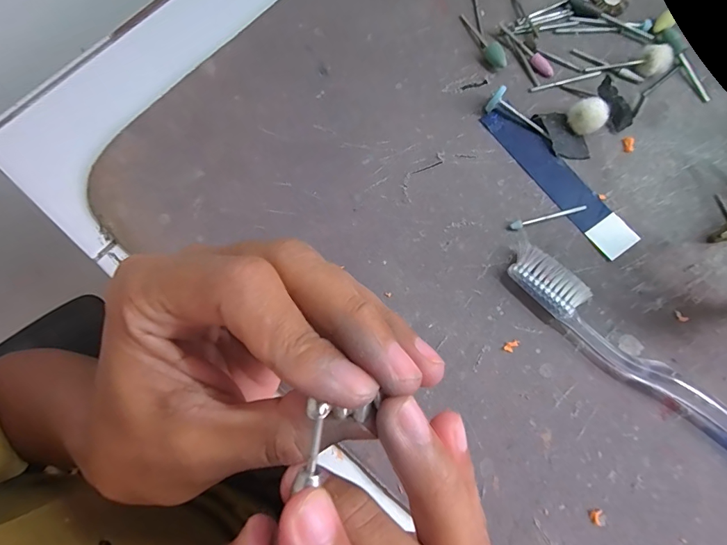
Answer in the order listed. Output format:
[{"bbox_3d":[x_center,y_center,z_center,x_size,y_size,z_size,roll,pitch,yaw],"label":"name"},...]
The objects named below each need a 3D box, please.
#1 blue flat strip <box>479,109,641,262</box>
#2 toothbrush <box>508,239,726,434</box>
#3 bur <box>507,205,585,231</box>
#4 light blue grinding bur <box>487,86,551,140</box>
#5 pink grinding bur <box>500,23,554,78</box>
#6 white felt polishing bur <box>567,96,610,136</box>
[{"bbox_3d":[0.105,-0.051,0.211,0.022,0.004,0.101,-34,78,-8],"label":"blue flat strip"},{"bbox_3d":[0.144,0.055,0.178,0.186,0.013,0.019,42,79,10],"label":"toothbrush"},{"bbox_3d":[0.097,-0.029,0.204,0.043,0.004,0.004,-17,76,-4],"label":"bur"},{"bbox_3d":[0.087,-0.086,0.216,0.038,0.012,0.009,34,78,-4],"label":"light blue grinding bur"},{"bbox_3d":[0.096,-0.131,0.231,0.008,0.006,0.043,-36,78,-9],"label":"pink grinding bur"},{"bbox_3d":[0.122,-0.084,0.212,0.015,0.016,0.015,0,75,0],"label":"white felt polishing bur"}]

